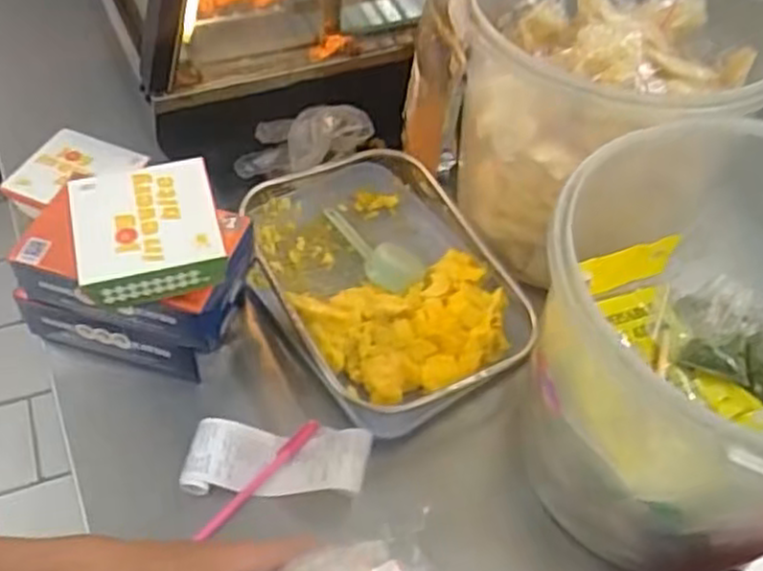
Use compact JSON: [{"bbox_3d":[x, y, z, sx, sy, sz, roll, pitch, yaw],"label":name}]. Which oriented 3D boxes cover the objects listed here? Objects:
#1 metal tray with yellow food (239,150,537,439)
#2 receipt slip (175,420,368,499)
[{"bbox_3d":[0.005,-0.005,0.754,0.232,0.072,0.294,-17,55,-18],"label":"metal tray with yellow food"},{"bbox_3d":[-0.087,0.146,0.644,0.149,0.026,0.058,1,51,-4],"label":"receipt slip"}]

